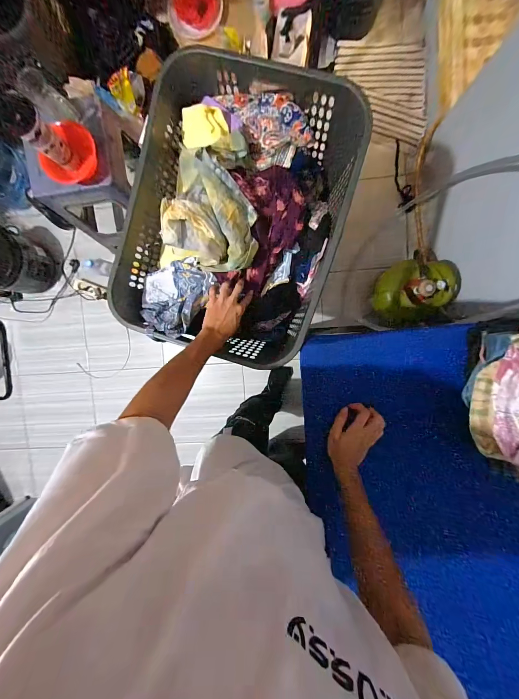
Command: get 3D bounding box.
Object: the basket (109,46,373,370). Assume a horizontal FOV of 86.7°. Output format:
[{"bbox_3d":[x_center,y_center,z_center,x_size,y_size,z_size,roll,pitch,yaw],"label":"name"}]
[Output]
[{"bbox_3d":[-0.063,-0.270,0.625,0.416,0.238,0.533,16,96,3],"label":"basket"}]

